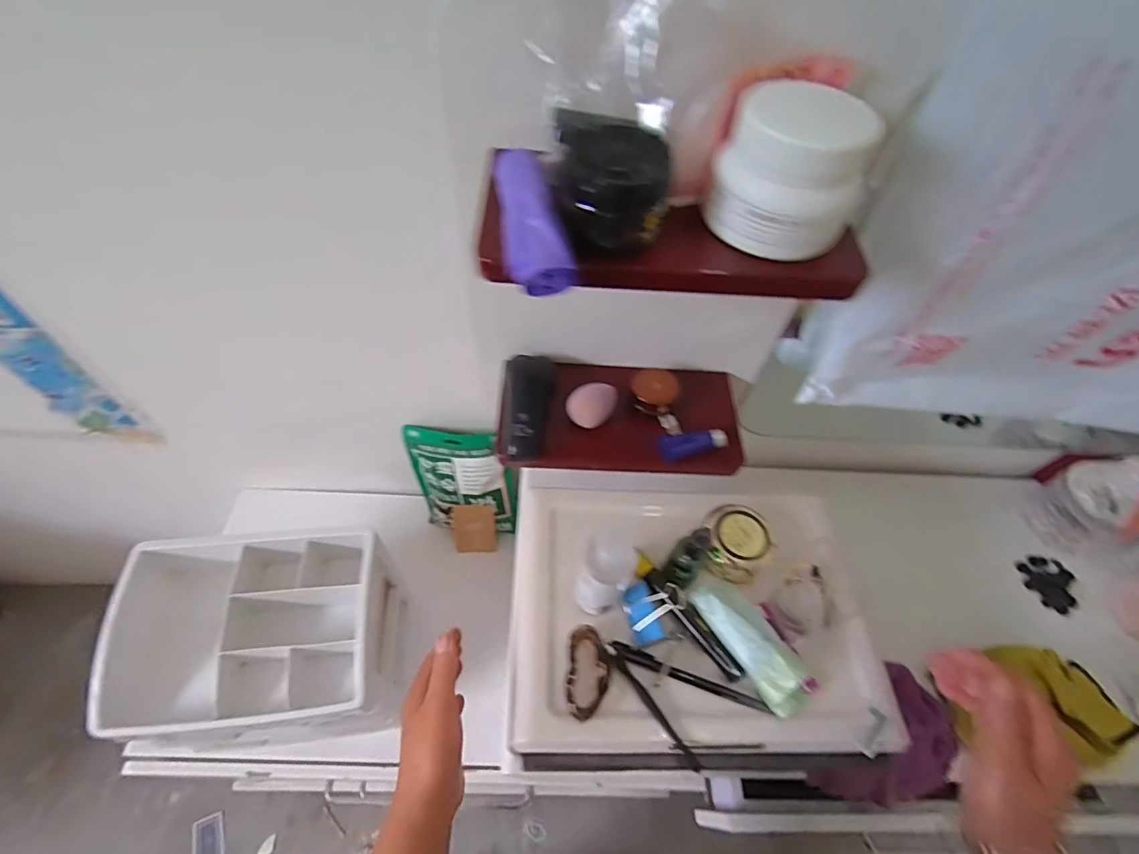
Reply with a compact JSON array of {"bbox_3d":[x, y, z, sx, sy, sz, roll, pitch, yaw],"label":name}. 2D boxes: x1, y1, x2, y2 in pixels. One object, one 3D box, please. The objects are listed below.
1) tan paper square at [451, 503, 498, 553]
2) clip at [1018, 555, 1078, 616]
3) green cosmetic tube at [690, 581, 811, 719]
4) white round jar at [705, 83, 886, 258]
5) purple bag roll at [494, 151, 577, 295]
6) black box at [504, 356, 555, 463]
[{"bbox_3d":[-0.154,0.163,0.817,0.076,0.084,0.007,-5,16,14],"label":"tan paper square"},{"bbox_3d":[0.657,0.212,0.692,0.052,0.019,0.072,-13,57,-13],"label":"clip"},{"bbox_3d":[0.159,0.178,0.434,0.047,0.028,0.113,-25,60,-20],"label":"green cosmetic tube"},{"bbox_3d":[0.135,-0.154,0.320,0.071,0.065,0.079,-31,63,-24],"label":"white round jar"},{"bbox_3d":[-0.029,-0.137,0.321,0.036,0.027,0.128,-10,56,-11],"label":"purple bag roll"},{"bbox_3d":[-0.042,-0.021,0.526,0.048,0.027,0.115,0,55,-5],"label":"black box"}]

